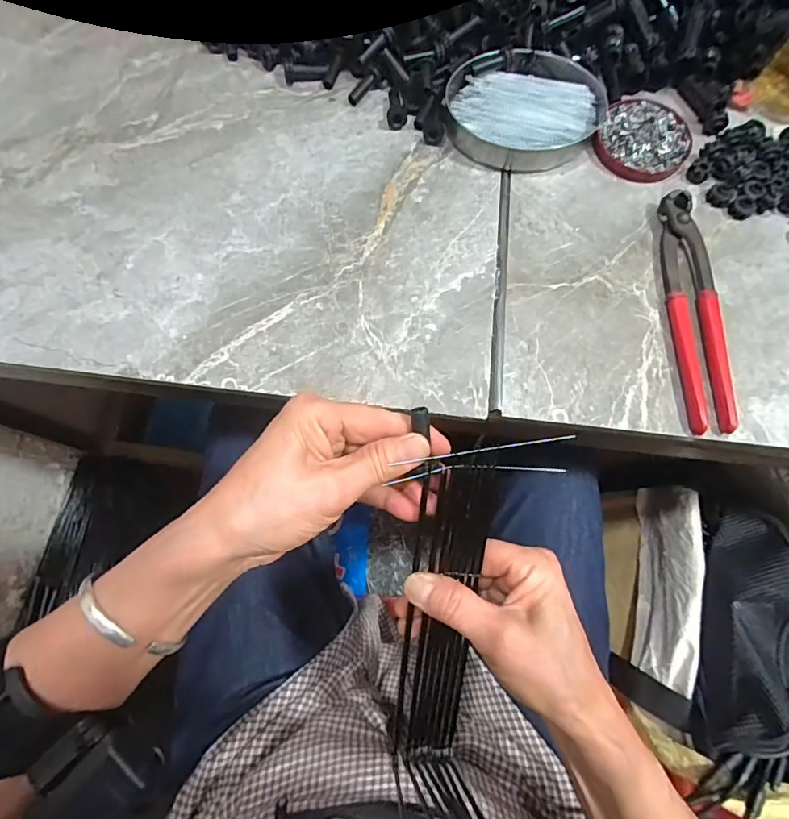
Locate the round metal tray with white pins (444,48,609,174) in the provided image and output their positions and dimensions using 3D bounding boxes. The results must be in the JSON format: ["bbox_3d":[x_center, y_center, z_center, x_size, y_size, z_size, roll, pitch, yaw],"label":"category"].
[{"bbox_3d":[0.119,-0.264,0.414,0.138,0.028,0.102,-8,75,-4],"label":"round metal tray with white pins"}]

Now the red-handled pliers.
[{"bbox_3d":[0.233,-0.080,0.366,0.034,0.014,0.197,0,74,-2],"label":"red-handled pliers"}]

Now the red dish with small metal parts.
[{"bbox_3d":[0.220,-0.240,0.415,0.079,0.010,0.077,1,74,-2],"label":"red dish with small metal parts"}]

